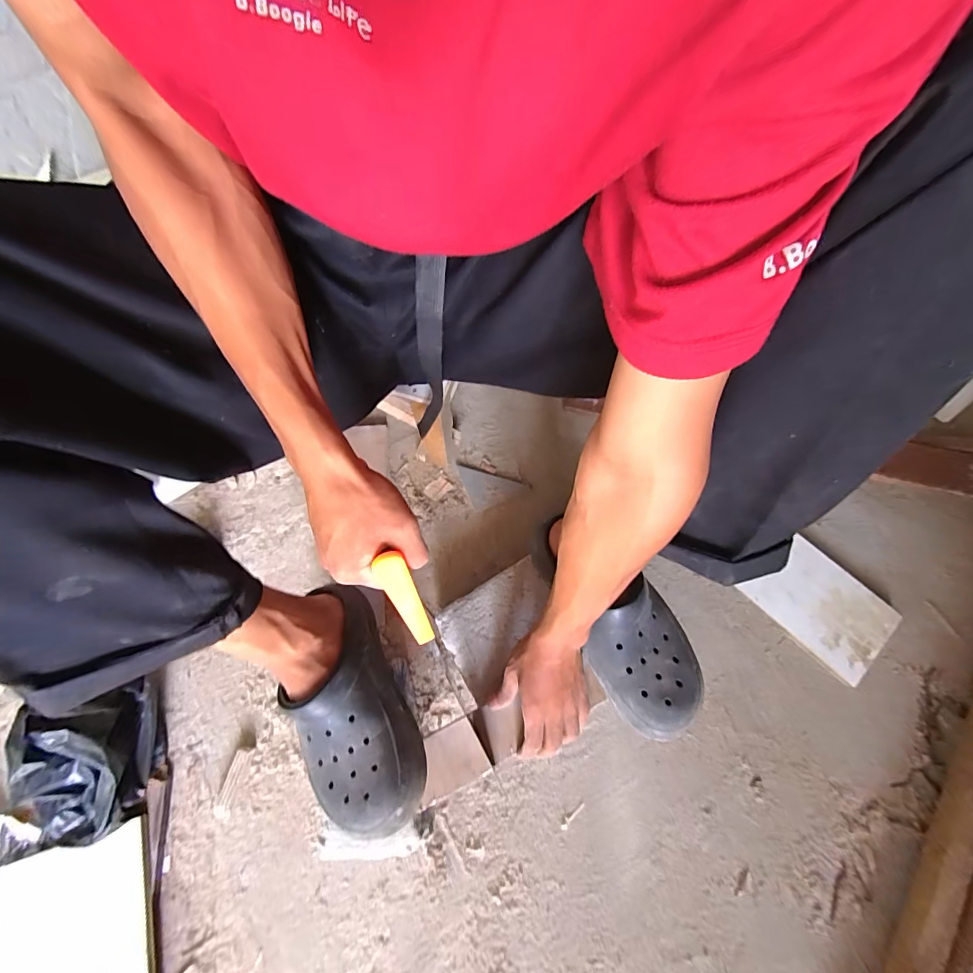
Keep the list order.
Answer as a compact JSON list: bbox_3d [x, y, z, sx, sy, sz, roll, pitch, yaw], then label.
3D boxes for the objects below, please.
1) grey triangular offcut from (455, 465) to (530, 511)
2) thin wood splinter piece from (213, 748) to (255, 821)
[{"bbox_3d":[-0.001,0.007,0.681,0.112,0.004,0.063,19,72,6],"label":"grey triangular offcut"},{"bbox_3d":[-0.327,0.381,0.534,0.019,0.012,0.080,15,71,4],"label":"thin wood splinter piece"}]

